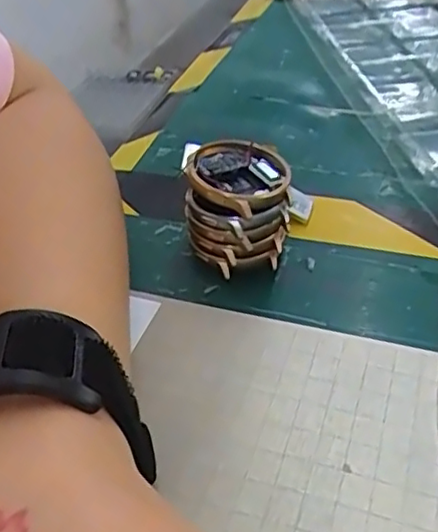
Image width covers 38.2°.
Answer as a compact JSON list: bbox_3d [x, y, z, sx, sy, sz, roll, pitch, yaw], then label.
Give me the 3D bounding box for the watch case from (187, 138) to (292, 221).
[{"bbox_3d":[0.009,-0.039,0.277,0.043,0.012,0.046,-23,42,-22],"label":"watch case"}]

